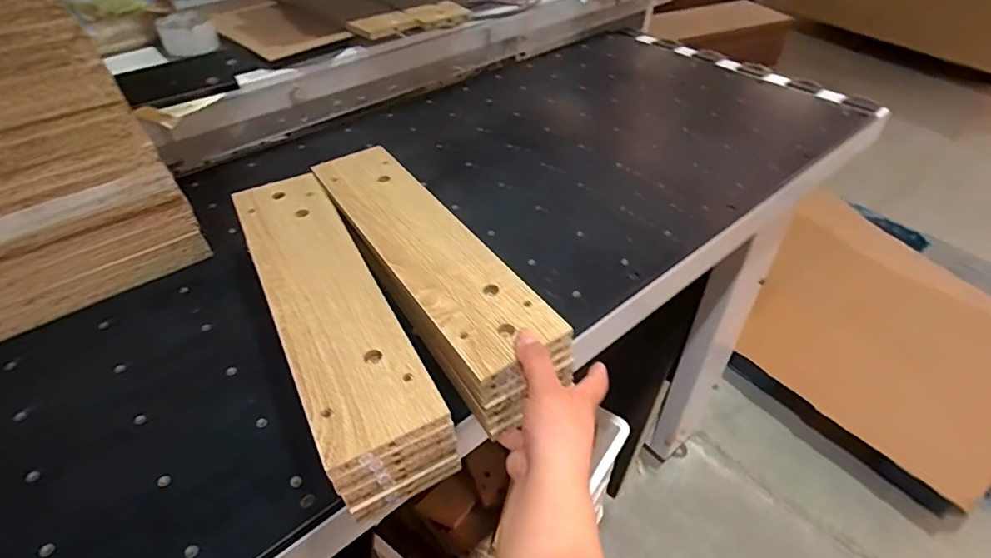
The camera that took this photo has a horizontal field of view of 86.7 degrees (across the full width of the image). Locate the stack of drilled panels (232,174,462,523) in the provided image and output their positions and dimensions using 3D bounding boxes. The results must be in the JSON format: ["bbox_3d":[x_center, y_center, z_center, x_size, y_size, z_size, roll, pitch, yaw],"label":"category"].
[{"bbox_3d":[-0.167,0.035,0.512,0.101,0.090,0.386,-22,46,-20],"label":"stack of drilled panels"}]

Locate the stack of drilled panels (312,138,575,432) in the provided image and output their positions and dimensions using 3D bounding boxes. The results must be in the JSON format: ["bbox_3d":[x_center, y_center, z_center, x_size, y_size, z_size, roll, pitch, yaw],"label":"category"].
[{"bbox_3d":[-0.079,-0.022,0.541,0.108,0.072,0.381,-24,51,-22],"label":"stack of drilled panels"}]

